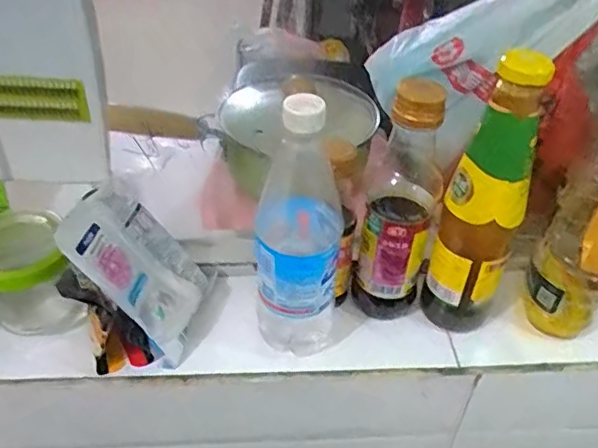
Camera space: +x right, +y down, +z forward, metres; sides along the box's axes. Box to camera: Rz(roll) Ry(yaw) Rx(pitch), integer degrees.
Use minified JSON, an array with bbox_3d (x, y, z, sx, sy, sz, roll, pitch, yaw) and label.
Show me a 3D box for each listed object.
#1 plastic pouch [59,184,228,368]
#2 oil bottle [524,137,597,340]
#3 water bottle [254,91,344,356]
[{"bbox_3d":[-0.140,0.042,0.533,0.022,0.166,0.107,-26,28,31],"label":"plastic pouch"},{"bbox_3d":[0.262,-0.001,0.505,0.071,0.253,0.081,28,48,27],"label":"oil bottle"},{"bbox_3d":[-0.001,0.003,0.475,0.064,0.240,0.074,0,41,-2],"label":"water bottle"}]

